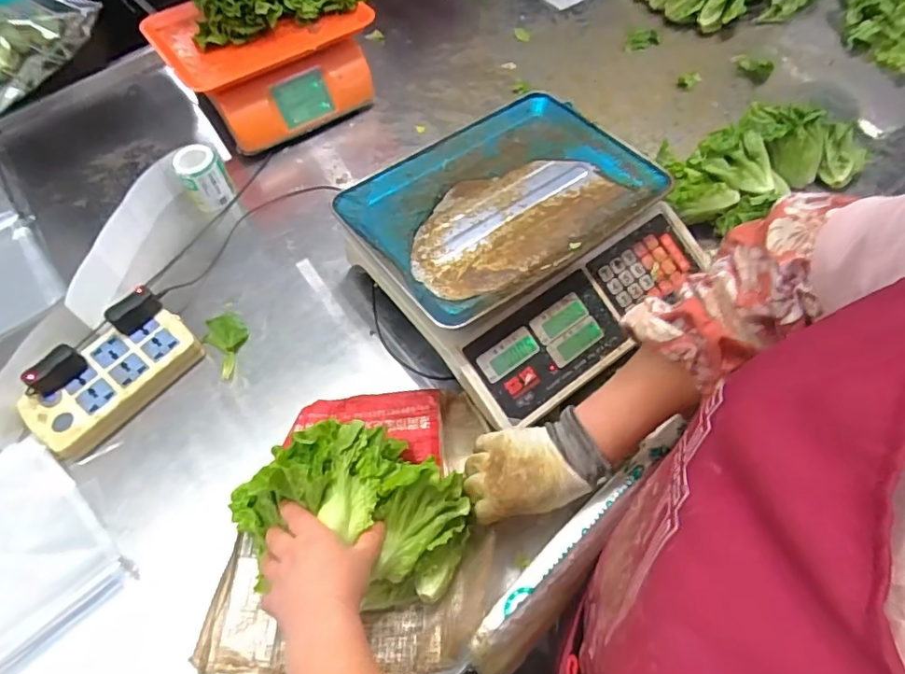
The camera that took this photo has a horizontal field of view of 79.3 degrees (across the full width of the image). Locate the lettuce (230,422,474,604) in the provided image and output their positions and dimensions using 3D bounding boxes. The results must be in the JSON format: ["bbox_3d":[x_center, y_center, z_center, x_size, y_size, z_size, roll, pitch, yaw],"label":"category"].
[{"bbox_3d":[-0.094,0.145,0.487,0.215,0.097,0.139,5,58,6],"label":"lettuce"}]

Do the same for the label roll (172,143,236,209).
[{"bbox_3d":[-0.353,-0.227,0.777,0.064,0.066,0.063,-31,61,-15],"label":"label roll"}]

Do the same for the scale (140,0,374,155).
[{"bbox_3d":[-0.279,-0.430,0.864,0.297,0.135,0.209,-33,62,-16],"label":"scale"}]

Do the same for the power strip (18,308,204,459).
[{"bbox_3d":[-0.382,0.047,0.622,0.100,0.029,0.180,32,65,21],"label":"power strip"}]

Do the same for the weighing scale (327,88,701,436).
[{"bbox_3d":[0.079,-0.101,0.642,0.343,0.105,0.335,-36,63,-18],"label":"weighing scale"}]

